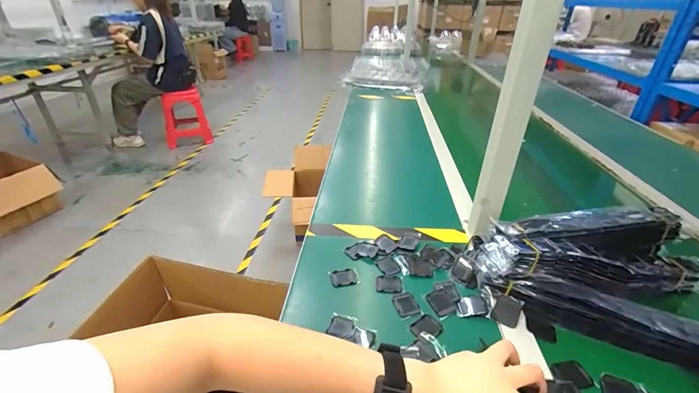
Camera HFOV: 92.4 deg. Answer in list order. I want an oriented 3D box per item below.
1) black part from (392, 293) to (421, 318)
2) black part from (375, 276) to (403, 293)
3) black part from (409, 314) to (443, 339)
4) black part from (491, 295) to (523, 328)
[{"bbox_3d":[0.082,0.158,0.488,0.030,0.004,0.039,-8,32,-14],"label":"black part"},{"bbox_3d":[0.061,0.138,0.526,0.041,0.004,0.034,4,31,4],"label":"black part"},{"bbox_3d":[0.105,0.178,0.453,0.041,0.006,0.035,-21,38,-32],"label":"black part"},{"bbox_3d":[0.222,0.162,0.473,0.034,0.004,0.042,25,56,23],"label":"black part"}]

